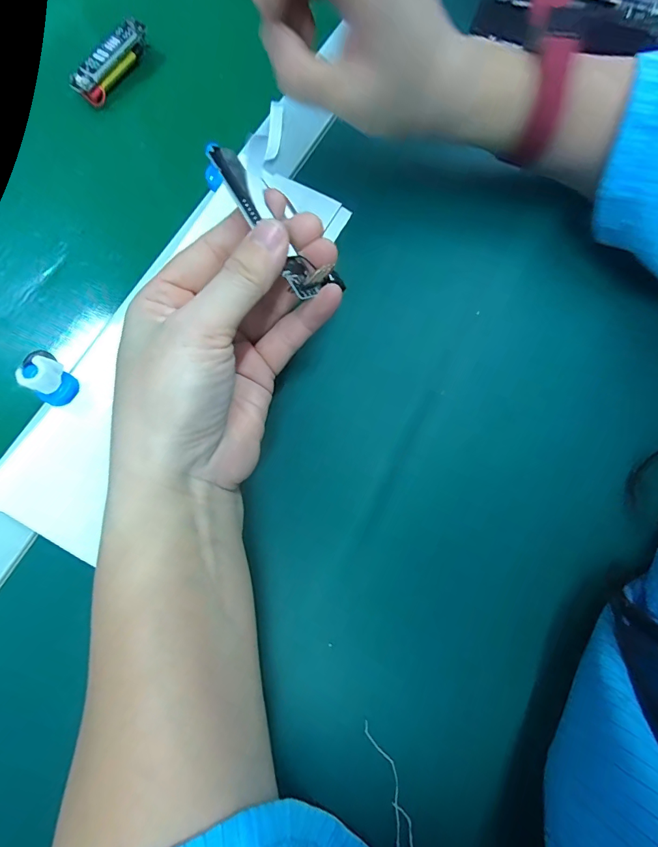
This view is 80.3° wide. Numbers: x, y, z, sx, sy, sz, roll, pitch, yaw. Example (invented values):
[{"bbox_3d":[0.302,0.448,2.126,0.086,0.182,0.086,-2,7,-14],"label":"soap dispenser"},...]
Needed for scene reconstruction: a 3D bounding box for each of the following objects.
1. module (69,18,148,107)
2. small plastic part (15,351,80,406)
[{"bbox_3d":[-0.153,-0.257,0.276,0.018,0.016,0.069,29,75,7],"label":"module"},{"bbox_3d":[-0.142,-0.022,0.199,0.014,0.026,0.020,35,76,8],"label":"small plastic part"}]

